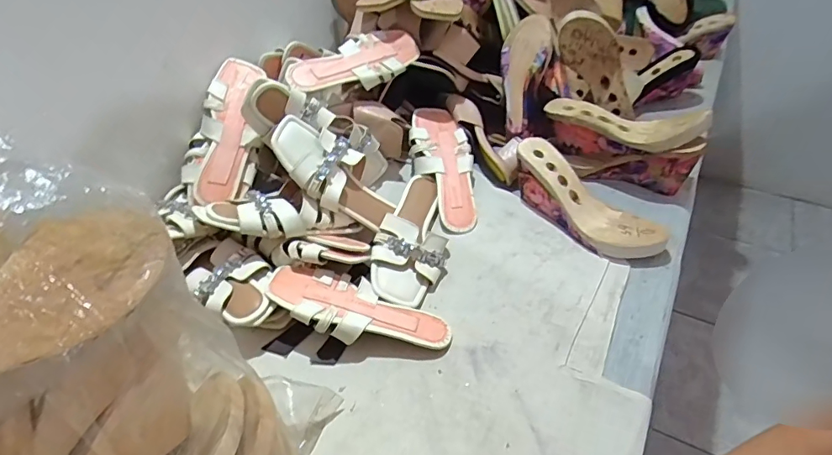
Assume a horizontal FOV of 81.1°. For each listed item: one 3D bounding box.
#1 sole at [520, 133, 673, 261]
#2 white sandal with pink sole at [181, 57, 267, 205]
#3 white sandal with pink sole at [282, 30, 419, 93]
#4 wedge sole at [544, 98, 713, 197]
[{"bbox_3d":[0.244,-0.033,0.727,0.088,0.073,0.241,-33,63,-25],"label":"sole"},{"bbox_3d":[-0.276,-0.143,0.718,0.090,0.045,0.230,3,77,9],"label":"white sandal with pink sole"},{"bbox_3d":[-0.098,-0.260,0.801,0.235,0.048,0.088,-29,77,-26],"label":"white sandal with pink sole"},{"bbox_3d":[0.320,-0.139,0.777,0.234,0.120,0.071,23,51,26],"label":"wedge sole"}]

